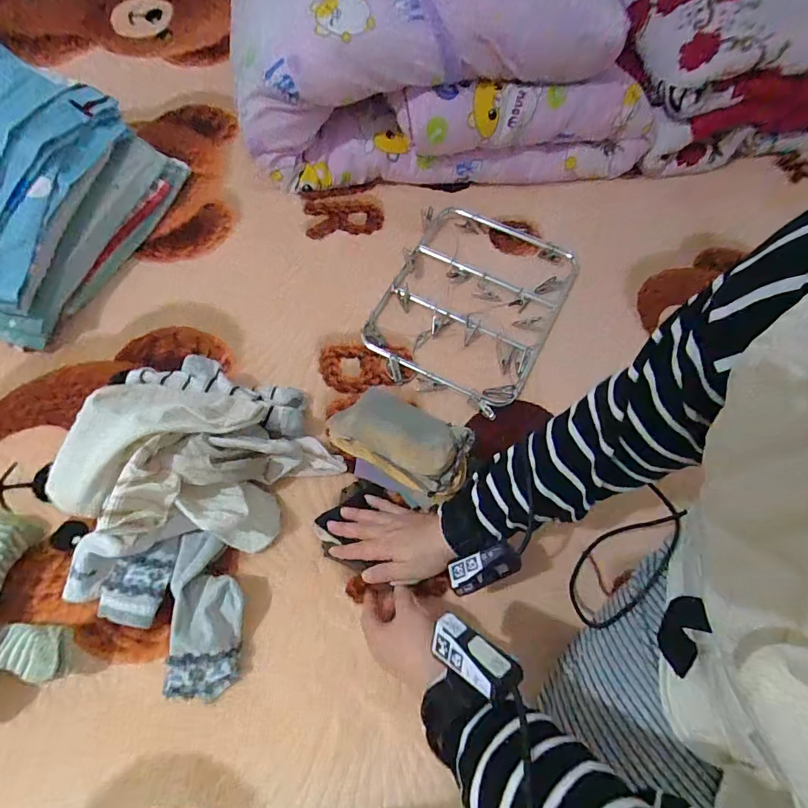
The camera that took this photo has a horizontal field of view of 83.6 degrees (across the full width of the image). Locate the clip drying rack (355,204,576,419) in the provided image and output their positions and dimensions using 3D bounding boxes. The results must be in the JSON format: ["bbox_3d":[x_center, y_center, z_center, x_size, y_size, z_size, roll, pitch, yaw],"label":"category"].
[{"bbox_3d":[0.110,-0.165,0.726,0.274,0.029,0.354,23,64,10],"label":"clip drying rack"}]

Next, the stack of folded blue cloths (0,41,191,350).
[{"bbox_3d":[-0.565,-0.313,0.653,0.241,0.213,0.423,18,63,7],"label":"stack of folded blue cloths"}]

